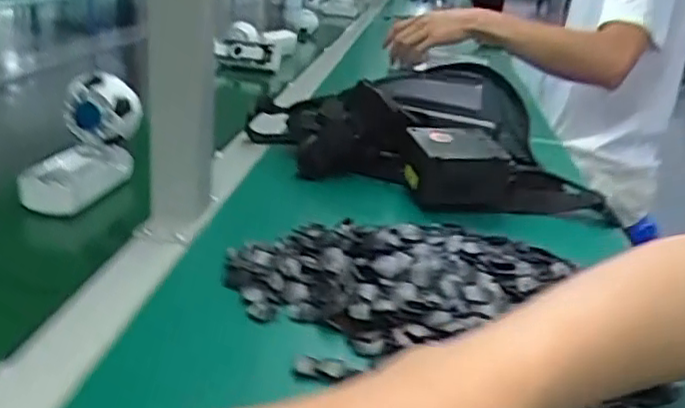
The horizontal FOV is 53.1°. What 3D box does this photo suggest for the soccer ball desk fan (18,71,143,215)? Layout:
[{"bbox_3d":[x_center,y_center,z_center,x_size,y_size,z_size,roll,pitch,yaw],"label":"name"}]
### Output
[{"bbox_3d":[-0.220,-0.054,0.580,0.066,0.093,0.095,6,20,4],"label":"soccer ball desk fan"}]

